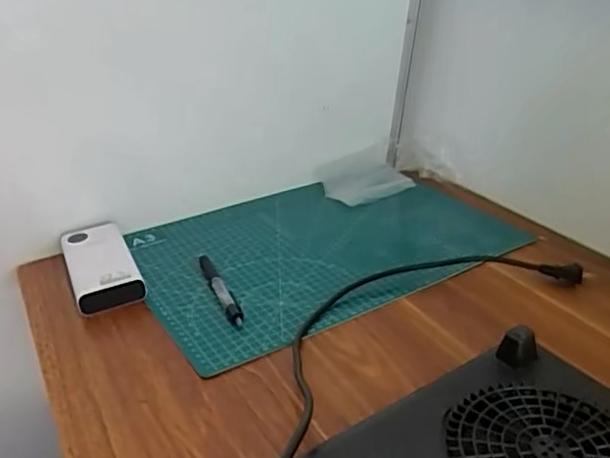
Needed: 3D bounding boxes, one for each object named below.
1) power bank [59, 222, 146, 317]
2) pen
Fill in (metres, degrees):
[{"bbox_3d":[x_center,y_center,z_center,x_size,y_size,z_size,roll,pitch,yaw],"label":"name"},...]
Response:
[{"bbox_3d":[-0.228,0.037,0.650,0.068,0.035,0.159,-13,30,-24],"label":"power bank"},{"bbox_3d":[-0.090,0.061,0.620,0.015,0.011,0.139,-11,29,-21],"label":"pen"}]

